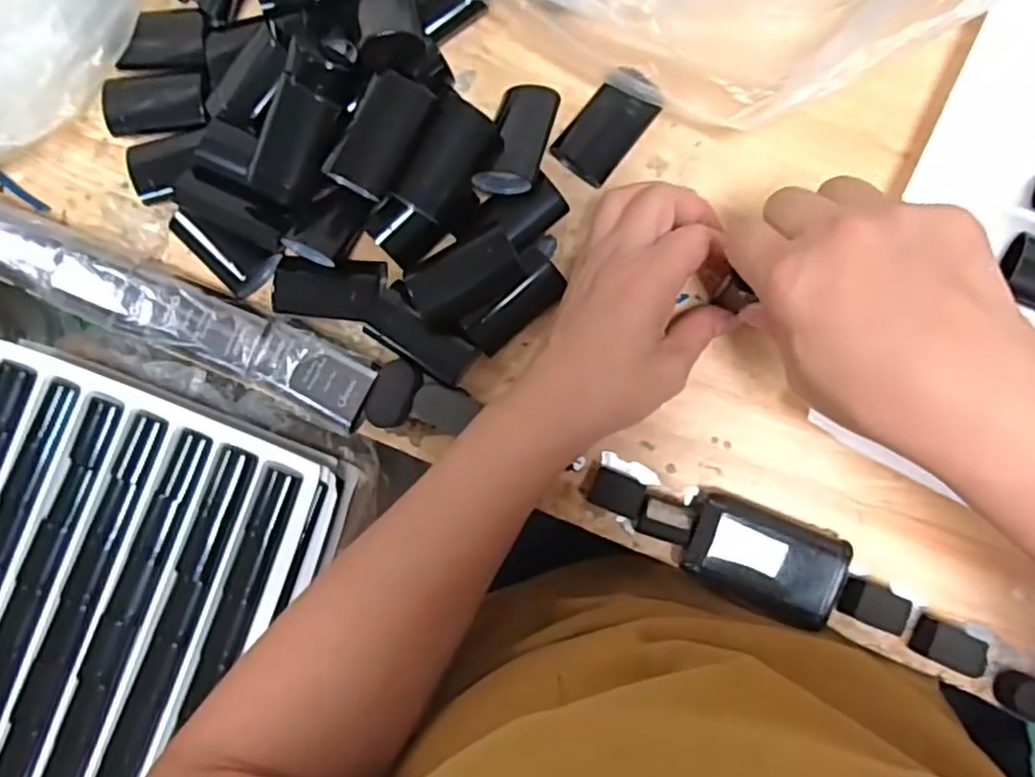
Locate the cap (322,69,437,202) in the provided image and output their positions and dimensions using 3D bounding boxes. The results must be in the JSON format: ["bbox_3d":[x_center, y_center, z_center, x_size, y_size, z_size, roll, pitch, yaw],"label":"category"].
[{"bbox_3d":[-0.067,-0.124,0.336,0.032,0.024,0.062,26,90,6],"label":"cap"}]

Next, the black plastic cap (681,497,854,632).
[{"bbox_3d":[0.123,0.086,0.345,0.075,0.024,0.047,20,89,6],"label":"black plastic cap"}]

